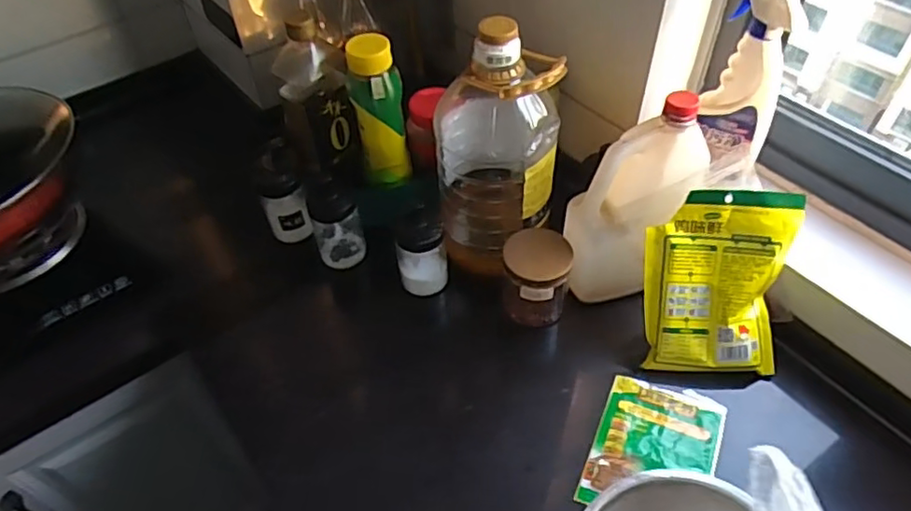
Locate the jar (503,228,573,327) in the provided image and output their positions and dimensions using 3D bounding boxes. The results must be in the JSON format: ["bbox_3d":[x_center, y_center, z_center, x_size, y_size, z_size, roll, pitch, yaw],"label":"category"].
[{"bbox_3d":[0.100,0.032,0.757,0.078,0.098,0.084,-1,49,1],"label":"jar"}]

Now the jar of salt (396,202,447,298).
[{"bbox_3d":[-0.046,-0.016,0.784,0.068,0.133,0.064,-1,49,1],"label":"jar of salt"}]

